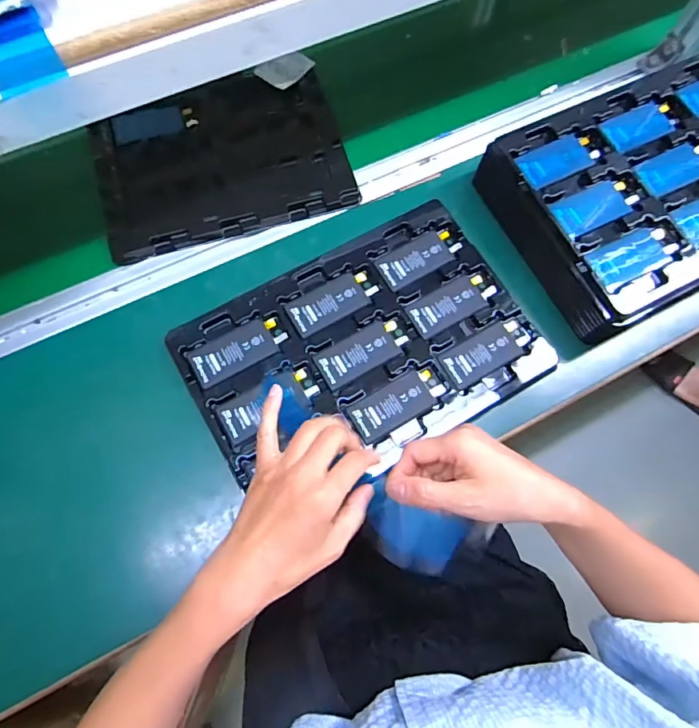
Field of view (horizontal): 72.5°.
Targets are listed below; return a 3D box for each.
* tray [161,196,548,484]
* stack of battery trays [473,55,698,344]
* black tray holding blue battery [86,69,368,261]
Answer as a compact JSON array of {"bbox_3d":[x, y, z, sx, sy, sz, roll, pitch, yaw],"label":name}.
[{"bbox_3d":[0.012,-0.016,0.482,0.325,0.013,0.218,-29,76,-11],"label":"tray"},{"bbox_3d":[0.344,-0.197,0.531,0.331,0.064,0.236,-26,75,-10],"label":"stack of battery trays"},{"bbox_3d":[-0.147,-0.240,0.550,0.277,0.008,0.204,-16,74,-7],"label":"black tray holding blue battery"}]

